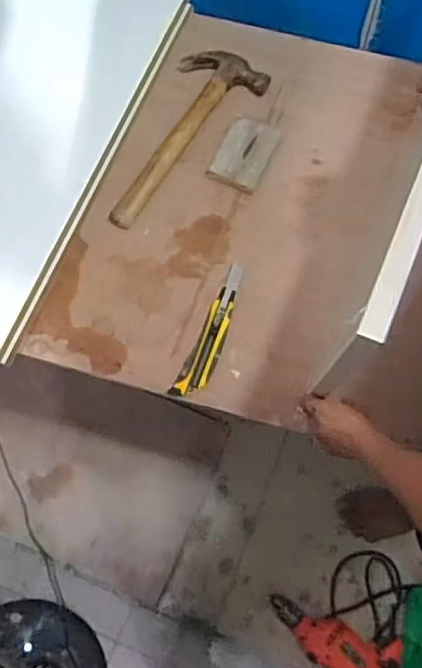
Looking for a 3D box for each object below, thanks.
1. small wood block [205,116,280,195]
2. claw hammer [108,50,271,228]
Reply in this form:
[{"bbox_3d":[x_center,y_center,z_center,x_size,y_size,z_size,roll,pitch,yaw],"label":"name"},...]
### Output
[{"bbox_3d":[0.051,-0.274,0.961,0.075,0.018,0.117,24,74,8],"label":"small wood block"},{"bbox_3d":[-0.057,-0.306,0.973,0.125,0.025,0.326,36,76,11],"label":"claw hammer"}]

